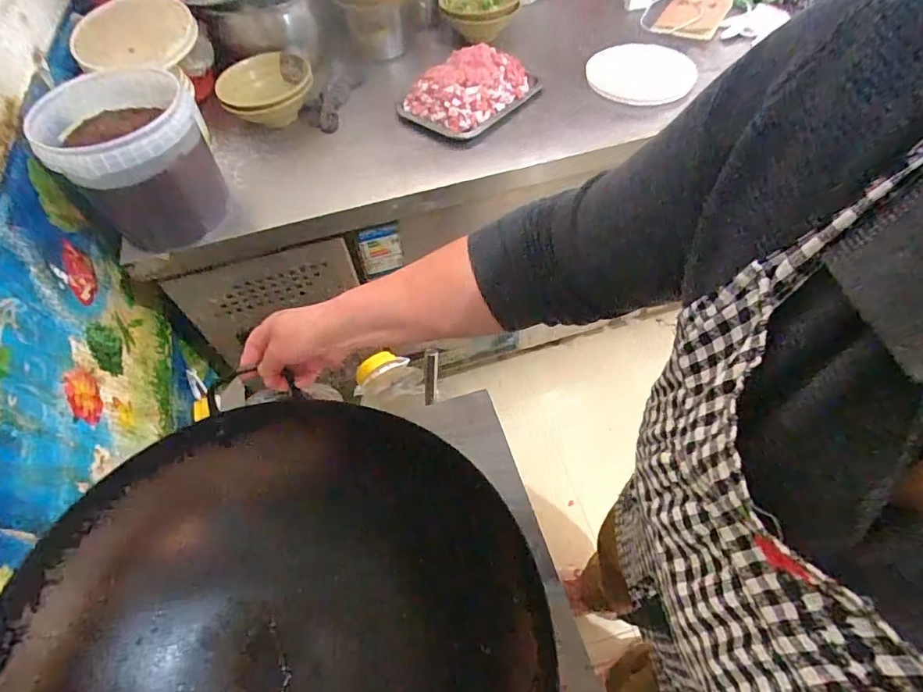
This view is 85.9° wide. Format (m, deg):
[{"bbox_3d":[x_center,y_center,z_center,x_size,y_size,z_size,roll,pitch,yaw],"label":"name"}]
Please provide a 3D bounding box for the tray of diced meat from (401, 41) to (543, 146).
[{"bbox_3d":[0.019,-0.469,0.897,0.159,0.074,0.244,36,65,23],"label":"tray of diced meat"}]

